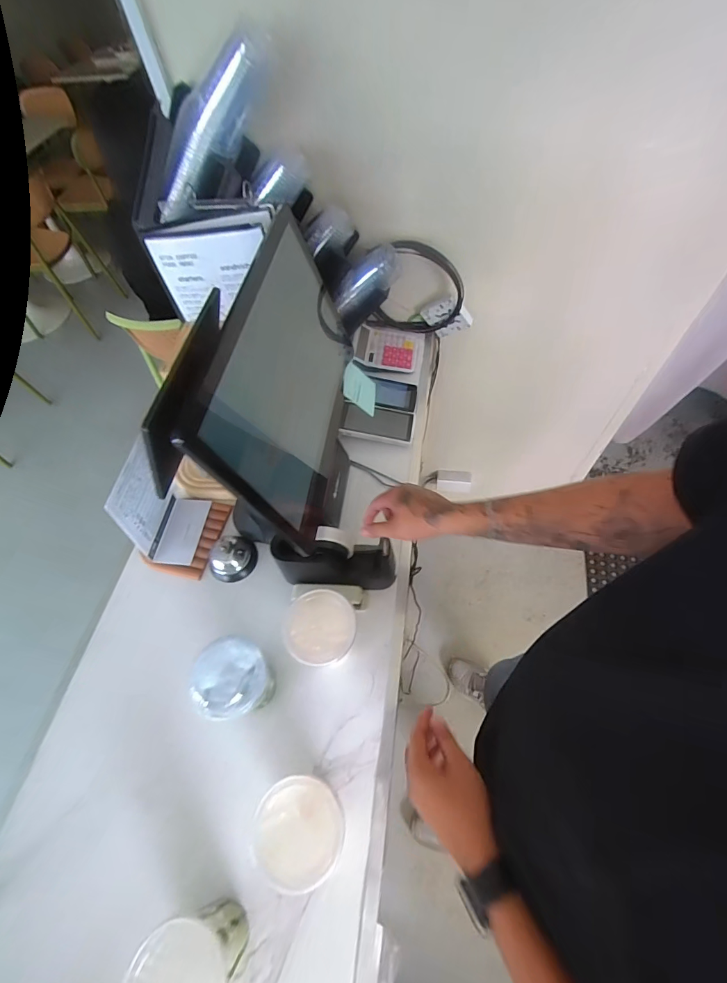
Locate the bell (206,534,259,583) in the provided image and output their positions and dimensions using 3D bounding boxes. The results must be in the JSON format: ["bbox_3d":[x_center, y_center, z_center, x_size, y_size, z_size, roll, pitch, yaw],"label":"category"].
[{"bbox_3d":[-0.227,0.113,0.700,0.076,0.052,0.070,-2,59,3],"label":"bell"}]

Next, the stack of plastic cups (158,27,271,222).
[{"bbox_3d":[-0.234,-0.547,0.630,0.290,0.073,0.082,-28,50,37],"label":"stack of plastic cups"}]

